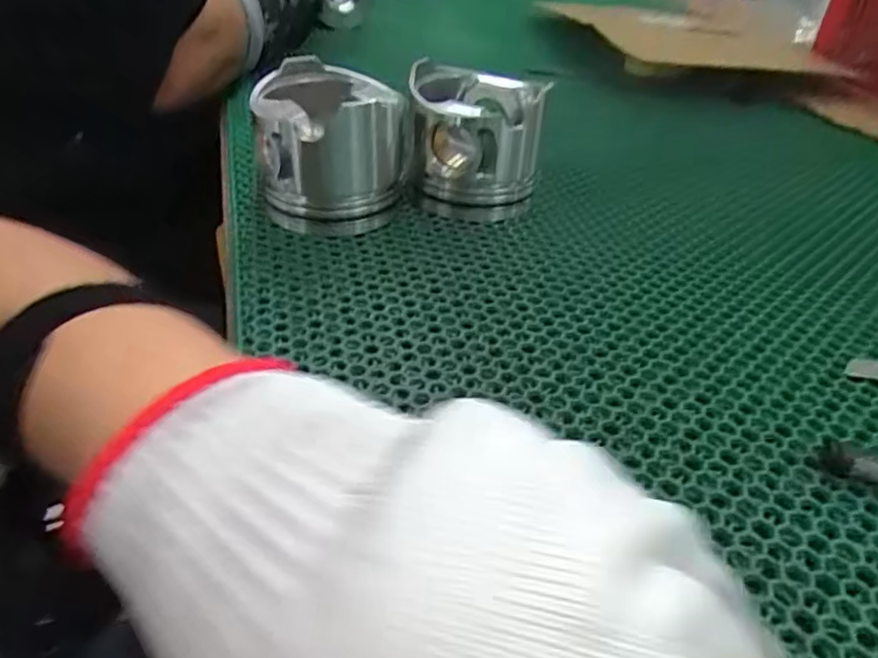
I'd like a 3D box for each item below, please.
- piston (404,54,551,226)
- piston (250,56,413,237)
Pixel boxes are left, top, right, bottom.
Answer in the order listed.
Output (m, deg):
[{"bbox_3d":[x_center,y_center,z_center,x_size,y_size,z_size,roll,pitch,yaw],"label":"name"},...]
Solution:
[{"bbox_3d":[0.029,-0.153,0.511,0.104,0.098,0.109,1,38,-3],"label":"piston"},{"bbox_3d":[-0.080,-0.138,0.483,0.112,0.100,0.101,0,38,-3],"label":"piston"}]

